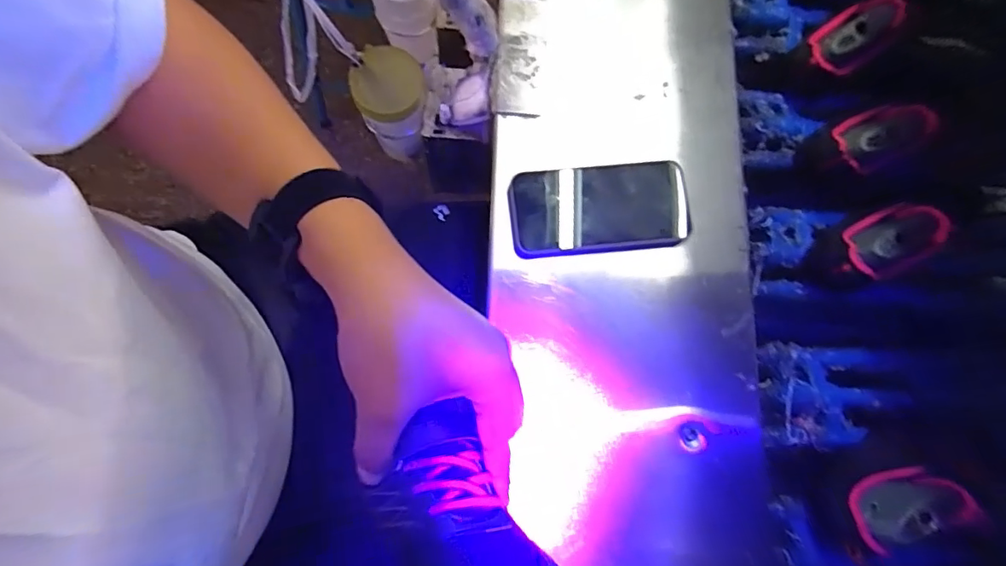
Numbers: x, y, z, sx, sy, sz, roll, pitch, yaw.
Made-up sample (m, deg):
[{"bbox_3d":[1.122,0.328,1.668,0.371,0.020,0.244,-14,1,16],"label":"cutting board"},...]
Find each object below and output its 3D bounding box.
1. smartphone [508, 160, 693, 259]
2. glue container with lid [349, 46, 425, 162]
[{"bbox_3d":[0.088,-0.067,0.468,0.160,0.014,0.078,-5,86,-2],"label":"smartphone"},{"bbox_3d":[-0.119,-0.196,0.579,0.070,0.118,0.072,-4,79,-1],"label":"glue container with lid"}]

